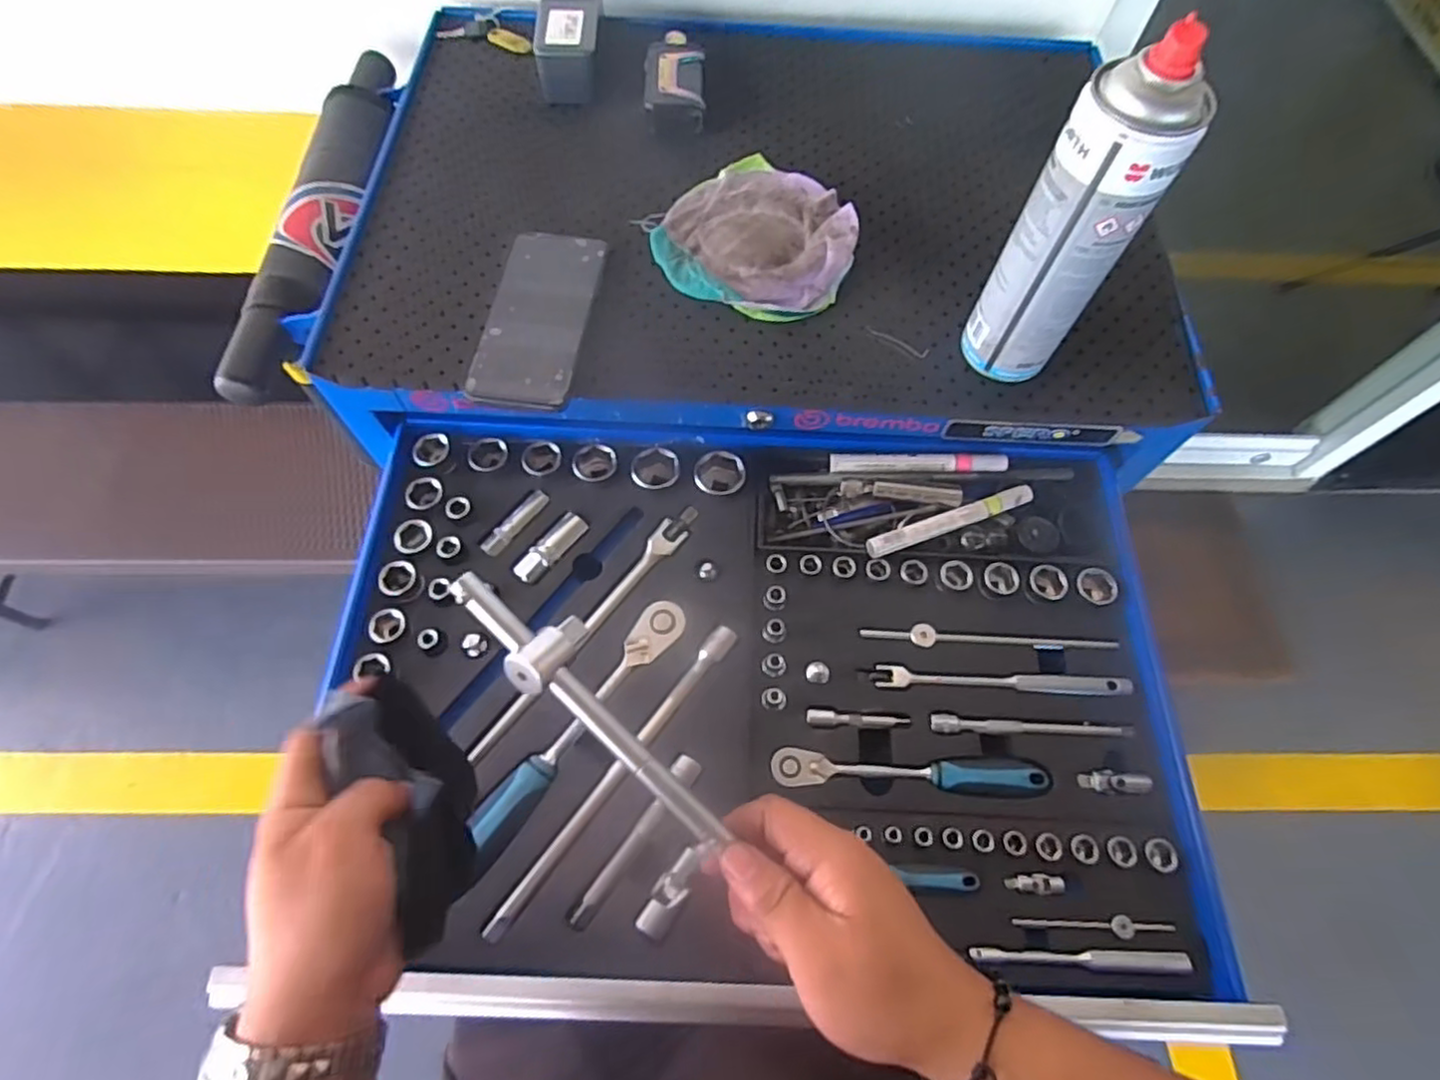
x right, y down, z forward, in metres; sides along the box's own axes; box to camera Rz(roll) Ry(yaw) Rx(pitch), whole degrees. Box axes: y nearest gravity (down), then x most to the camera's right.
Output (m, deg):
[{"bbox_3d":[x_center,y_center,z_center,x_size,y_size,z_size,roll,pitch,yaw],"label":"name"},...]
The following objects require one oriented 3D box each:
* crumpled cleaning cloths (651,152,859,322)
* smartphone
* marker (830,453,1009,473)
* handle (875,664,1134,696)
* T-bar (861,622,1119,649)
[{"bbox_3d":[0.036,-0.253,0.553,0.153,0.025,0.159,25,66,10],"label":"crumpled cleaning cloths"},{"bbox_3d":[-0.137,-0.169,0.514,0.075,0.012,0.160,8,64,2],"label":"smartphone"},{"bbox_3d":[0.163,-0.063,0.559,0.141,0.015,0.017,1,64,-2],"label":"marker"},{"bbox_3d":[0.206,0.102,0.497,0.181,0.013,0.017,2,64,-1],"label":"handle"},{"bbox_3d":[0.205,0.077,0.514,0.196,0.015,0.017,4,64,0],"label":"T-bar"}]

